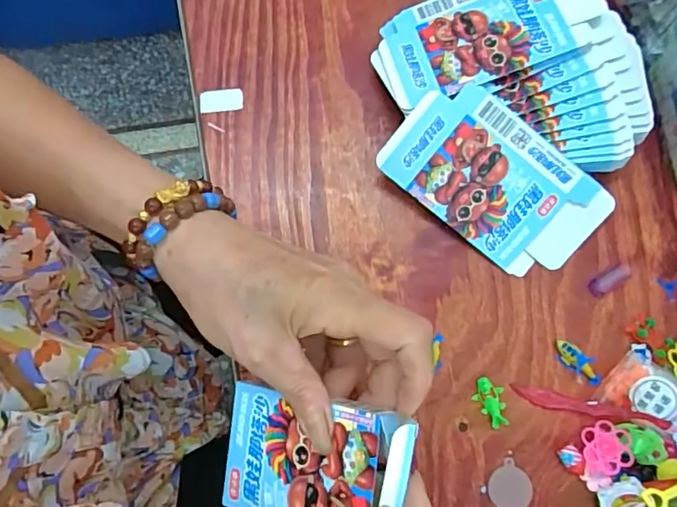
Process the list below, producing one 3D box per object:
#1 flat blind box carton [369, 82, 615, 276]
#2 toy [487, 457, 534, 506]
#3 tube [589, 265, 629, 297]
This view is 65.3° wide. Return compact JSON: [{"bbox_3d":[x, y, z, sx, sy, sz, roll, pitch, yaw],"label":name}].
[{"bbox_3d":[0.107,-0.047,0.362,0.147,0.007,0.085,36,100,-4],"label":"flat blind box carton"},{"bbox_3d":[0.113,0.154,0.345,0.028,0.004,0.029,0,79,0],"label":"toy"},{"bbox_3d":[0.188,0.019,0.367,0.030,0.010,0.012,-28,80,-5],"label":"tube"}]

